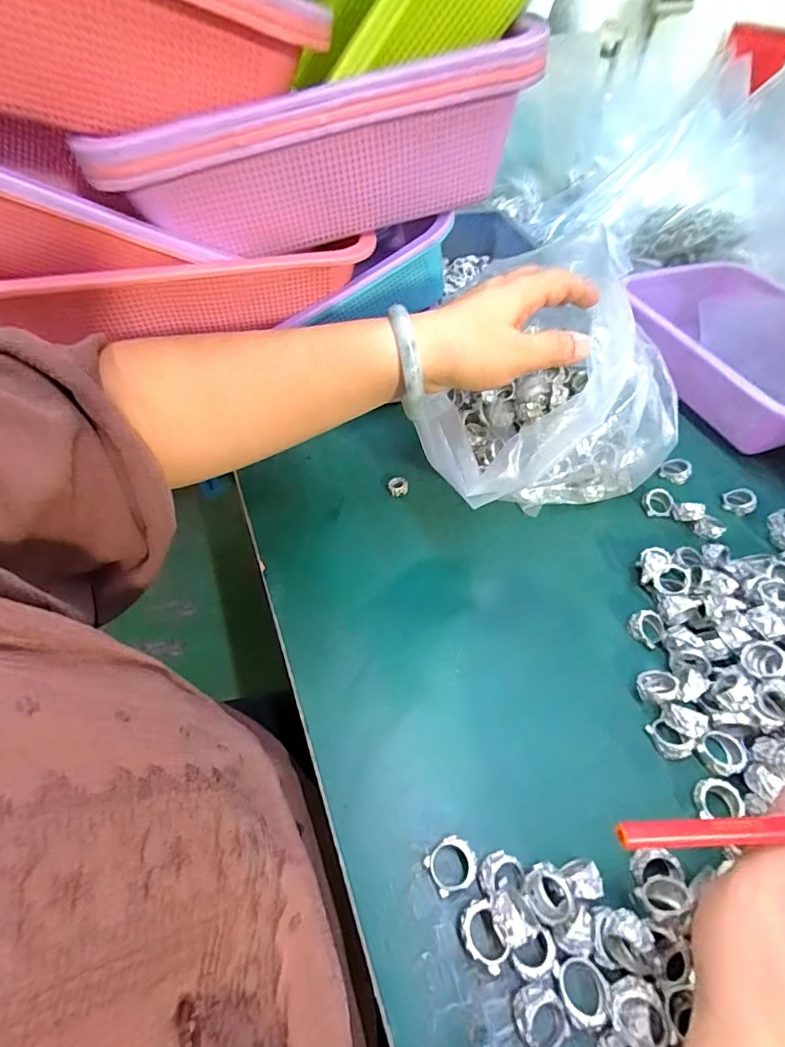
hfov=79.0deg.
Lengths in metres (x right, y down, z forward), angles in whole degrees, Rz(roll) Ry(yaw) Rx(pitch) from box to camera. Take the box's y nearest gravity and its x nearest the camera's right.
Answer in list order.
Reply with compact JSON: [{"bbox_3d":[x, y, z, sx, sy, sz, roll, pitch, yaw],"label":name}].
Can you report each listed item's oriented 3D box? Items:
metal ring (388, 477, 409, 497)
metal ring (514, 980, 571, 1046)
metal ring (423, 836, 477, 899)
[{"bbox_3d":[0.005,-0.032,0.426,0.017,0.013,0.013,-1,53,-3],"label":"metal ring"},{"bbox_3d":[0.069,0.228,0.219,0.023,0.012,0.024,-1,53,1],"label":"metal ring"},{"bbox_3d":[0.032,0.183,0.255,0.025,0.011,0.023,1,53,-2],"label":"metal ring"}]

